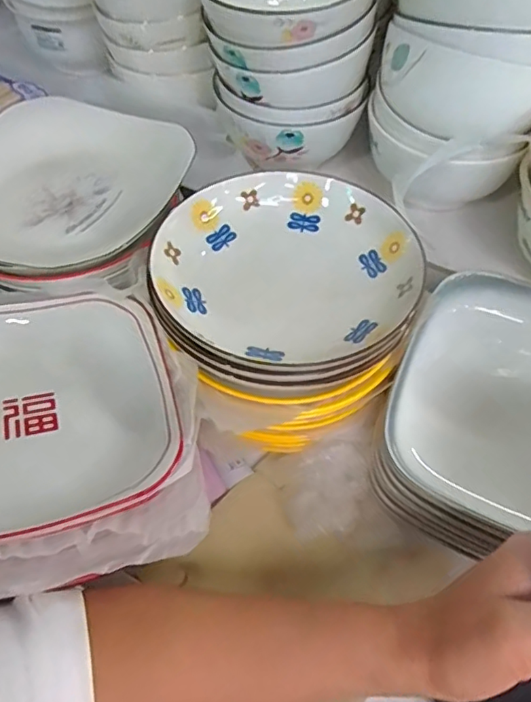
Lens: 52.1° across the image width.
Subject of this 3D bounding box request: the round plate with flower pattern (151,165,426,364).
[{"bbox_3d":[0.012,-0.067,0.402,0.179,0.035,0.168,0,56,0],"label":"round plate with flower pattern"}]

